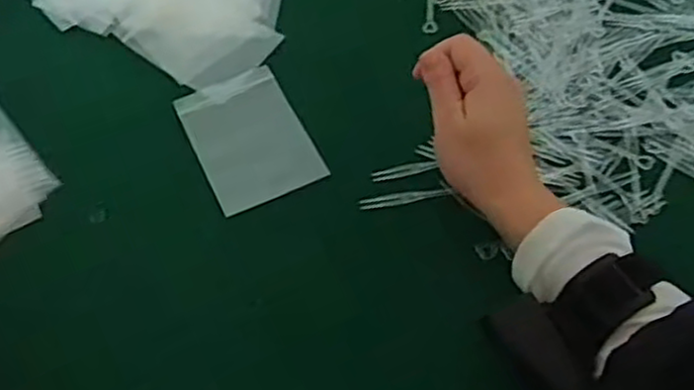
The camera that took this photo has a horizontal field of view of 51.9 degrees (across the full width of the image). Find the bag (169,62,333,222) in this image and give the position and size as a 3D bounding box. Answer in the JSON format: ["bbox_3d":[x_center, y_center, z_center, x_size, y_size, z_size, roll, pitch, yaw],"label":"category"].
[{"bbox_3d":[-0.075,-0.045,0.541,0.080,0.004,0.121,-24,59,-11],"label":"bag"}]

